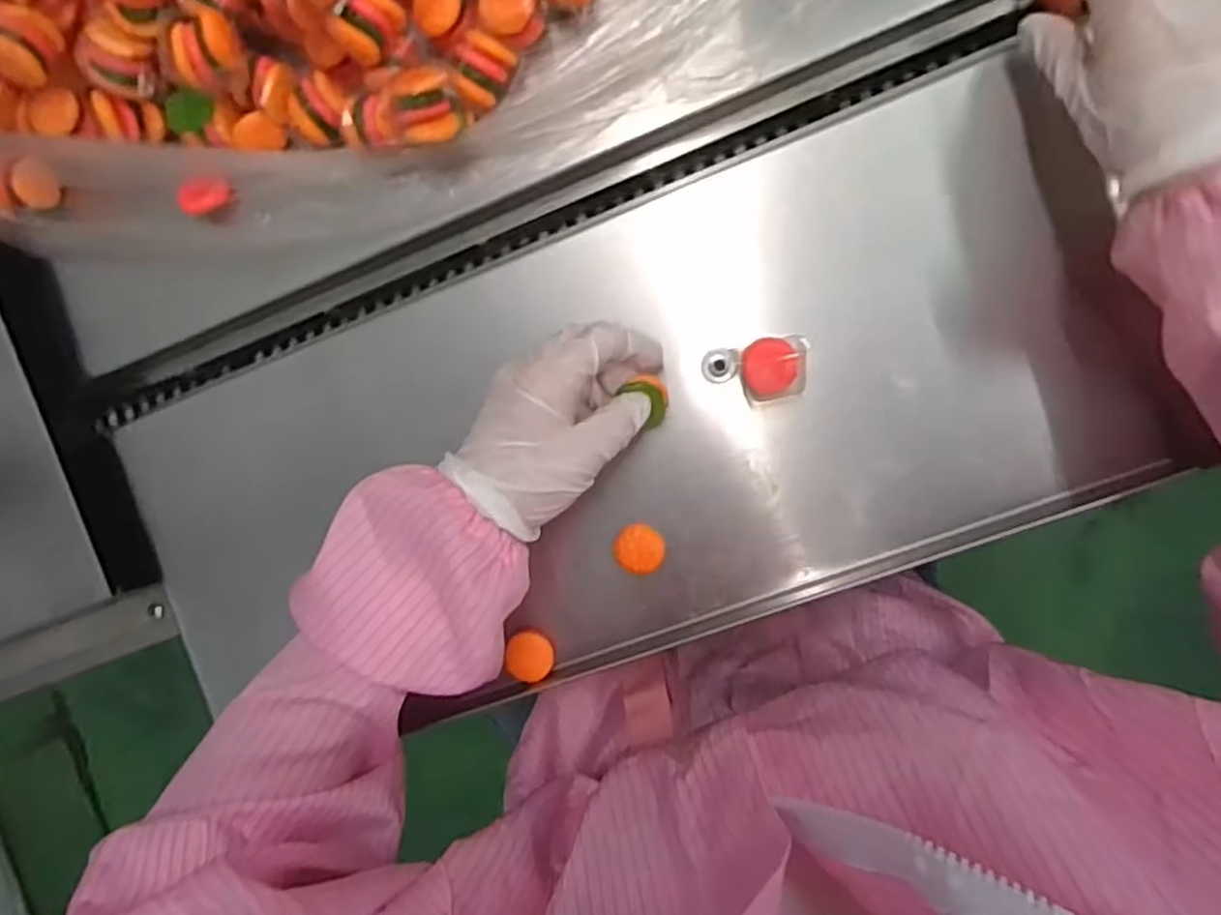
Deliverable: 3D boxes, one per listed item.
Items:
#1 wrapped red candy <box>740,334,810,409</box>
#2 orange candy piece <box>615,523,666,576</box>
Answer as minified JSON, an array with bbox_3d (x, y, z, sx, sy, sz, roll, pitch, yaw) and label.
[{"bbox_3d":[0.088,-0.046,0.384,0.035,0.008,0.035,-9,92,7],"label":"wrapped red candy"},{"bbox_3d":[0.017,0.051,0.407,0.027,0.014,0.026,0,93,7],"label":"orange candy piece"}]

